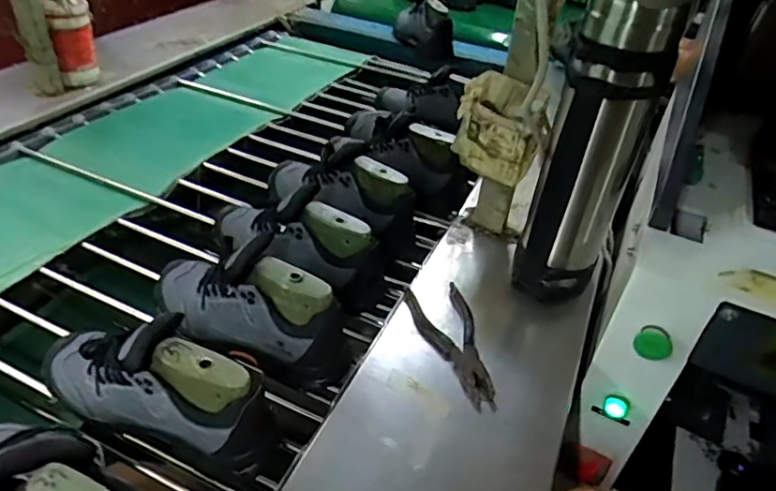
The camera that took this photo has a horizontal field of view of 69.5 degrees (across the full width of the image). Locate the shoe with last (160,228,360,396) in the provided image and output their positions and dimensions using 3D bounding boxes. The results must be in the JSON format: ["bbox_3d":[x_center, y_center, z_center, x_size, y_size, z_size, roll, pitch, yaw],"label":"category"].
[{"bbox_3d":[-0.174,0.062,0.678,0.283,0.118,0.093,24,42,20],"label":"shoe with last"}]

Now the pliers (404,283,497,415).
[{"bbox_3d":[0.088,0.117,0.694,0.071,0.011,0.187,-8,41,-18],"label":"pliers"}]

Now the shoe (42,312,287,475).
[{"bbox_3d":[-0.246,0.146,0.586,0.272,0.144,0.092,13,39,7],"label":"shoe"}]

